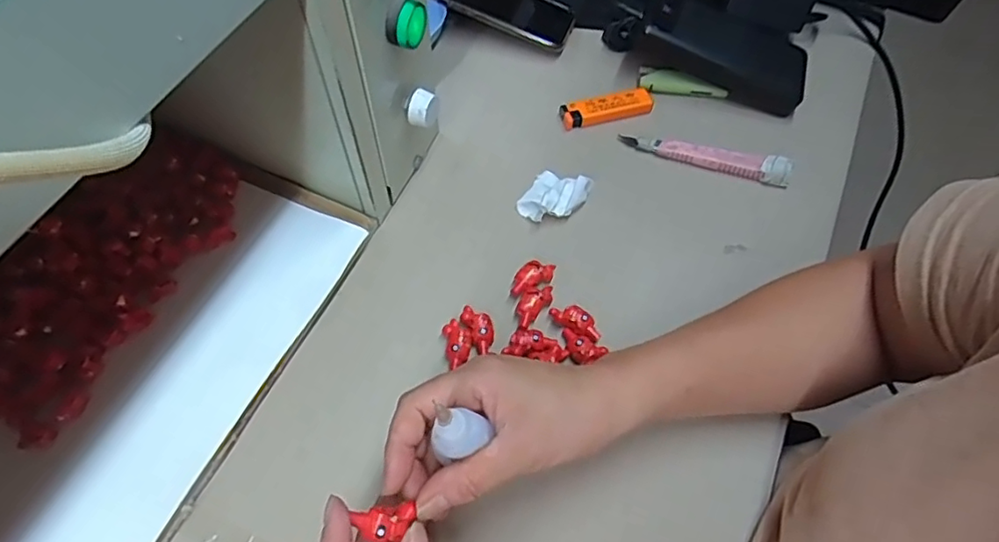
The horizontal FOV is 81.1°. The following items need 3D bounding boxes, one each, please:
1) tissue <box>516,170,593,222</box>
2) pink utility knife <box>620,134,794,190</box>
[{"bbox_3d":[0.041,-0.059,0.461,0.045,0.027,0.045,34,63,17],"label":"tissue"},{"bbox_3d":[0.171,-0.096,0.489,0.138,0.015,0.021,15,59,7],"label":"pink utility knife"}]

